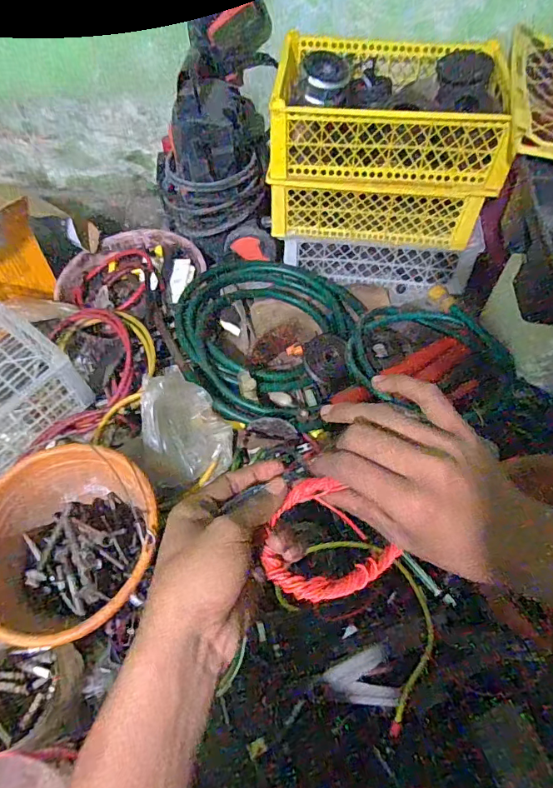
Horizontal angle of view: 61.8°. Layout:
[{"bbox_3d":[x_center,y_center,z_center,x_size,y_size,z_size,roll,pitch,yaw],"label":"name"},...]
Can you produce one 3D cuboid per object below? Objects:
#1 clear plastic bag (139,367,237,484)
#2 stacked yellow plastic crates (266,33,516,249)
[{"bbox_3d":[-0.148,0.046,0.760,0.138,0.116,0.161,-7,56,-6],"label":"clear plastic bag"},{"bbox_3d":[0.212,-0.508,0.952,0.413,0.266,0.314,7,56,4],"label":"stacked yellow plastic crates"}]

